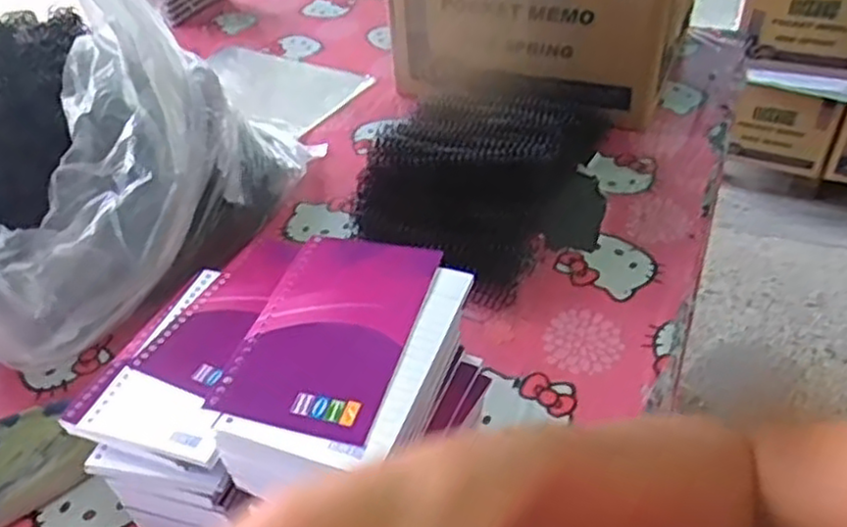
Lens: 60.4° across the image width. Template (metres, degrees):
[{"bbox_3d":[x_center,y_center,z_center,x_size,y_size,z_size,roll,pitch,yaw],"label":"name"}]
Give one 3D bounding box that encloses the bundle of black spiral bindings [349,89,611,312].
[{"bbox_3d":[0.055,-0.102,0.703,0.172,0.071,0.295,16,45,21],"label":"bundle of black spiral bindings"}]

